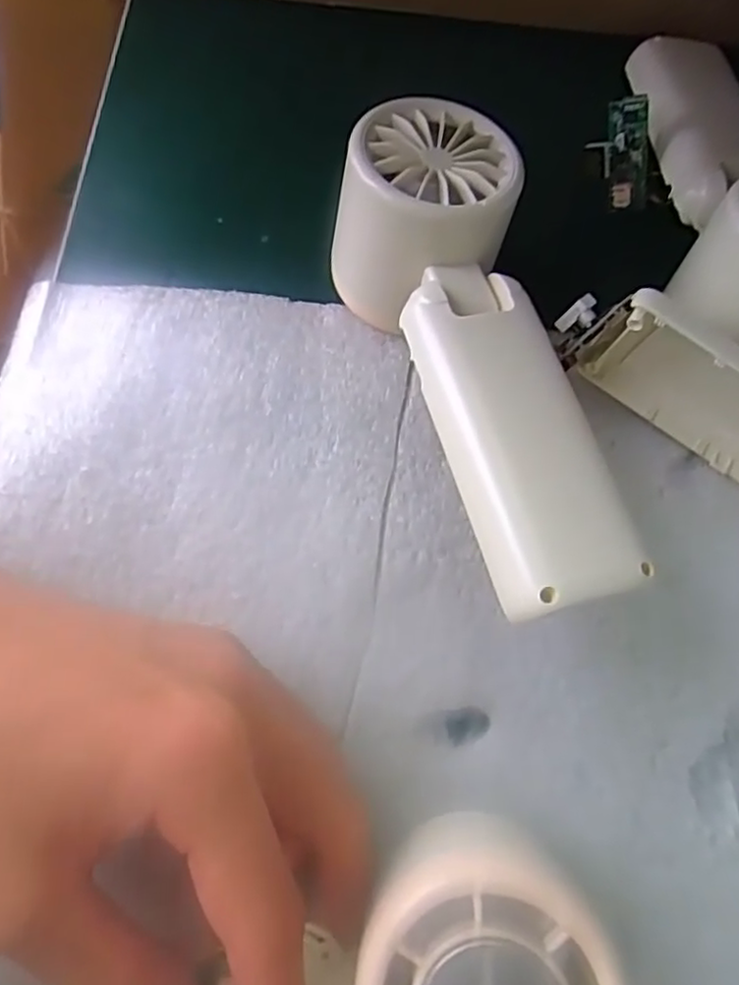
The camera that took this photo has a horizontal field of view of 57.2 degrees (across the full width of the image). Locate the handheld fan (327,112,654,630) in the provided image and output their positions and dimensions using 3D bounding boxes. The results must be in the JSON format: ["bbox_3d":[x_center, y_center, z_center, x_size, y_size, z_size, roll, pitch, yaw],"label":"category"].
[{"bbox_3d":[0.028,-0.039,0.210,0.056,0.051,0.159,-10,73,-5],"label":"handheld fan"}]

